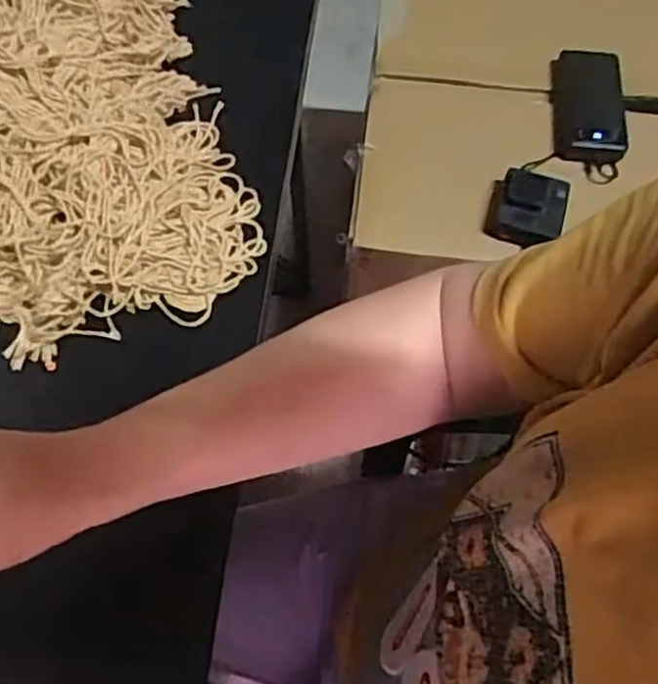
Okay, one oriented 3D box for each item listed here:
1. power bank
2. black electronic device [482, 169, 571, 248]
[{"bbox_3d":[0.317,-0.290,0.892,0.090,0.021,0.160,5,64,1],"label":"power bank"},{"bbox_3d":[0.220,-0.149,0.816,0.081,0.042,0.076,16,65,6],"label":"black electronic device"}]

